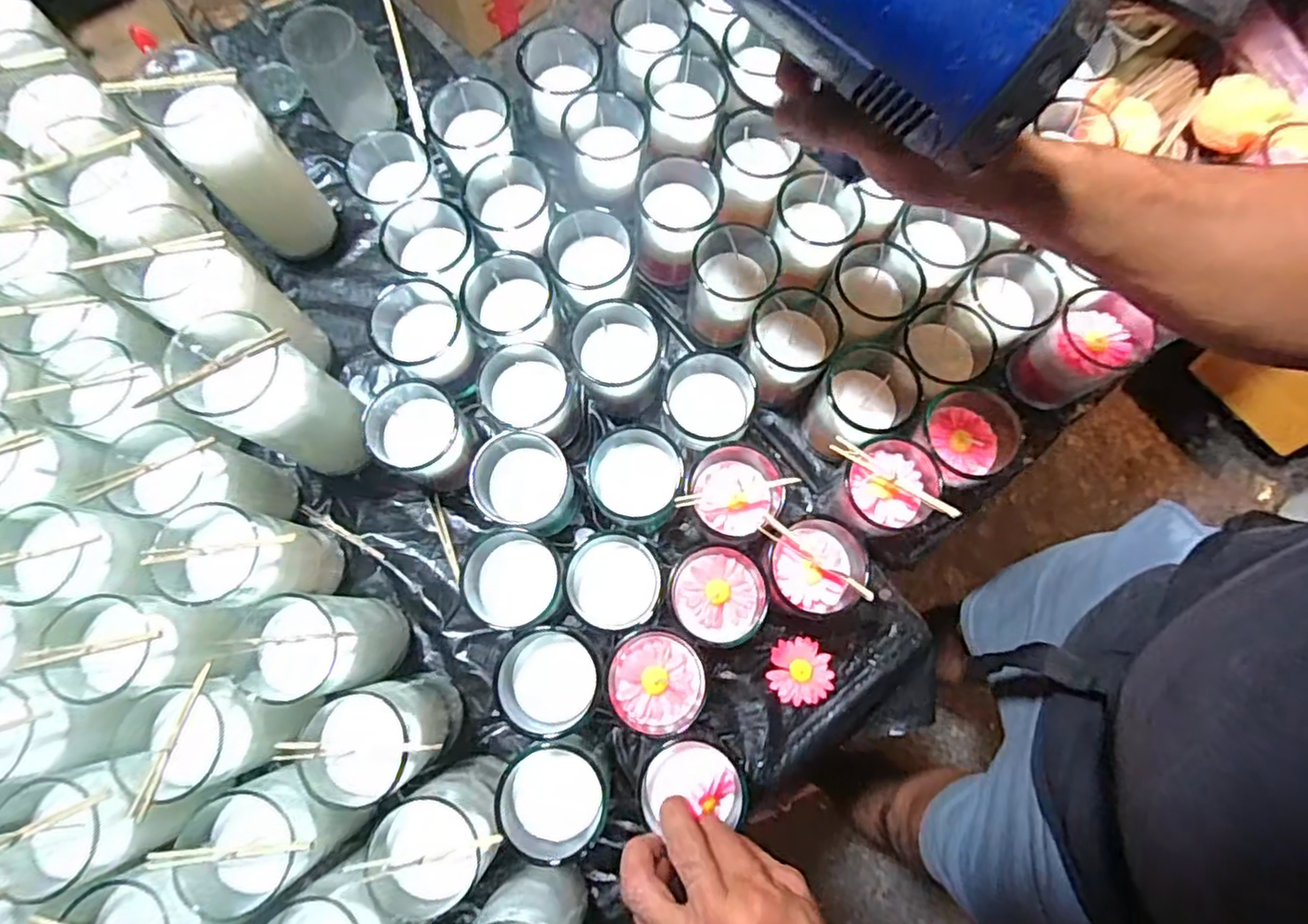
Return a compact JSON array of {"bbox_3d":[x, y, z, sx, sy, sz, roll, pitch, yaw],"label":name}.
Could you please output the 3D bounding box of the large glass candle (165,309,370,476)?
[{"bbox_3d":[-0.279,-0.046,0.475,0.086,0.177,0.074,31,77,7],"label":"large glass candle"}]

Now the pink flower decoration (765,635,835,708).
[{"bbox_3d":[0.120,0.171,0.518,0.052,0.014,0.053,15,75,3],"label":"pink flower decoration"}]

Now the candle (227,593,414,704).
[{"bbox_3d":[-0.232,0.131,0.459,0.068,0.124,0.067,-3,75,-1],"label":"candle"}]

